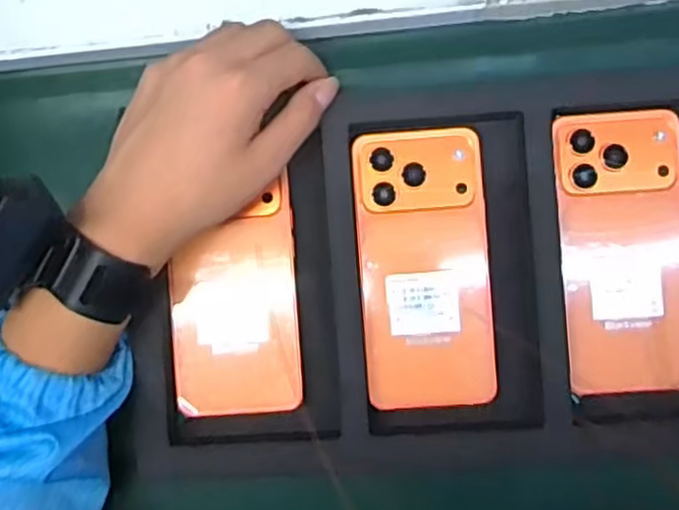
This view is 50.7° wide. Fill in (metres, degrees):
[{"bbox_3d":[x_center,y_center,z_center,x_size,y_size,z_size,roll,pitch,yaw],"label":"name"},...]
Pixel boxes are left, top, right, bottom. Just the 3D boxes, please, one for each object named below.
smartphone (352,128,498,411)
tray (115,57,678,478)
[{"bbox_3d":[0.051,0.008,0.423,0.075,0.012,0.161,-4,86,2],"label":"smartphone"},{"bbox_3d":[0.108,0.007,0.425,0.444,0.038,0.238,-1,86,2],"label":"tray"}]

